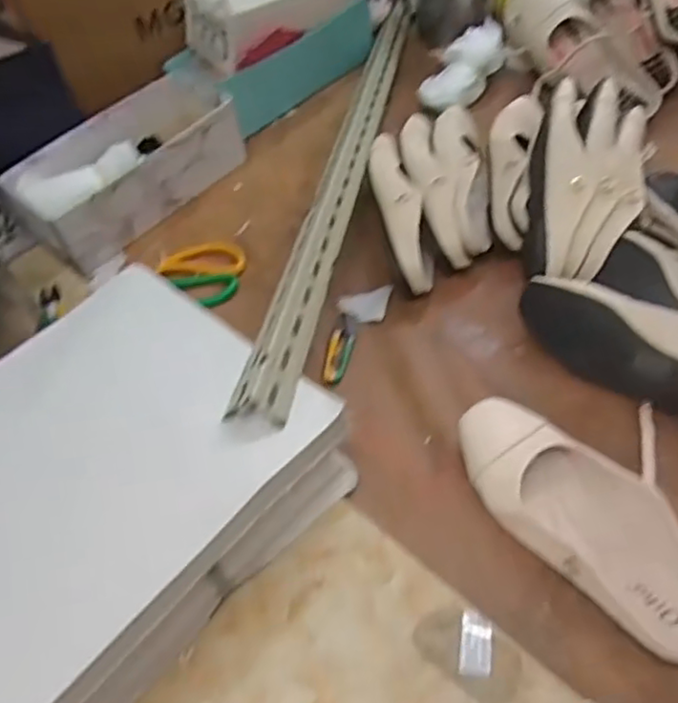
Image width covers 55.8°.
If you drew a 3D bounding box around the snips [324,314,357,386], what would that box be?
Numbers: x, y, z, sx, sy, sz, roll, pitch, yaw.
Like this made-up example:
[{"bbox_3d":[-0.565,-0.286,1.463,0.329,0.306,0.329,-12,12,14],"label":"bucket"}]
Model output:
[{"bbox_3d":[0.001,-0.003,0.639,0.024,0.011,0.088,6,53,13],"label":"snips"}]

